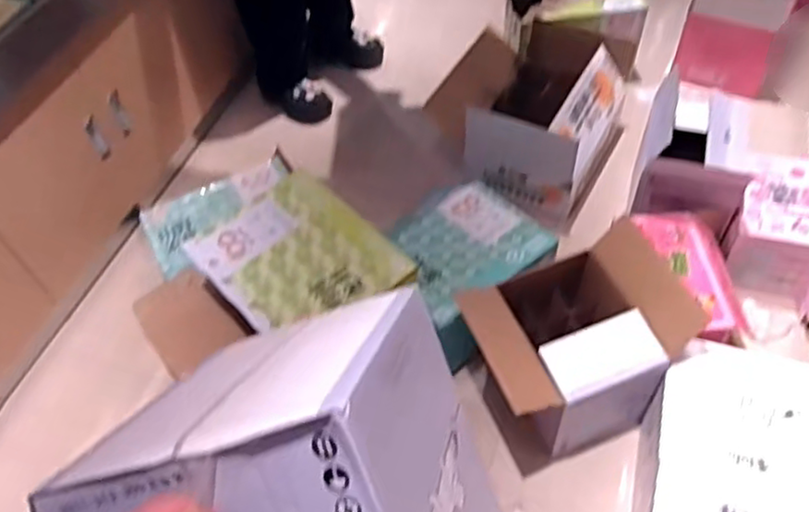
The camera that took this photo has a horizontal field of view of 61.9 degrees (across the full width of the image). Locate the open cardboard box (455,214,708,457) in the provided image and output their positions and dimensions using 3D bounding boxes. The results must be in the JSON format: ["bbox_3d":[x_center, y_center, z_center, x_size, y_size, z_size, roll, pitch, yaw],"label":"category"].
[{"bbox_3d":[0.338,0.166,1.363,0.391,0.264,0.323,-19,55,-9],"label":"open cardboard box"}]

